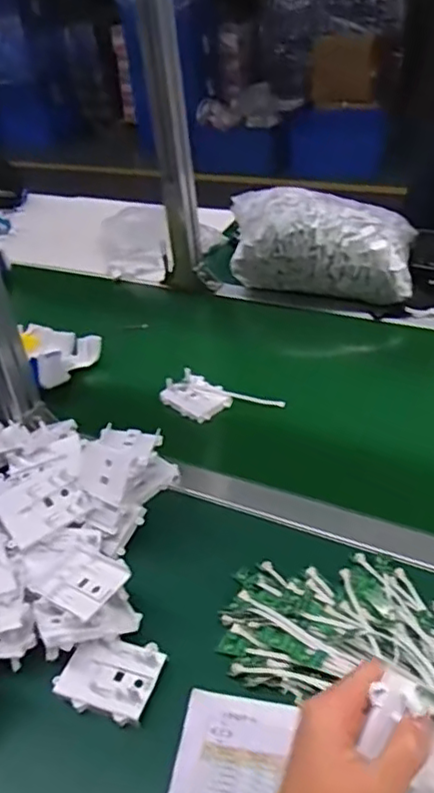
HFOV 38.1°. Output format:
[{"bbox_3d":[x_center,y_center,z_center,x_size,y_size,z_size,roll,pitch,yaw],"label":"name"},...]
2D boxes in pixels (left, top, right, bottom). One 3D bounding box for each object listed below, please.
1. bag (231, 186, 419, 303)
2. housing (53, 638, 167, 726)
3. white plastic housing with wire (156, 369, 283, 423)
[{"bbox_3d":[0.169,-0.261,1.060,0.314,0.126,0.155,6,39,16],"label":"bag"},{"bbox_3d":[-0.094,0.242,0.543,0.082,0.014,0.065,8,40,19],"label":"housing"},{"bbox_3d":[0.001,0.006,0.855,0.160,0.026,0.072,12,41,23],"label":"white plastic housing with wire"}]

